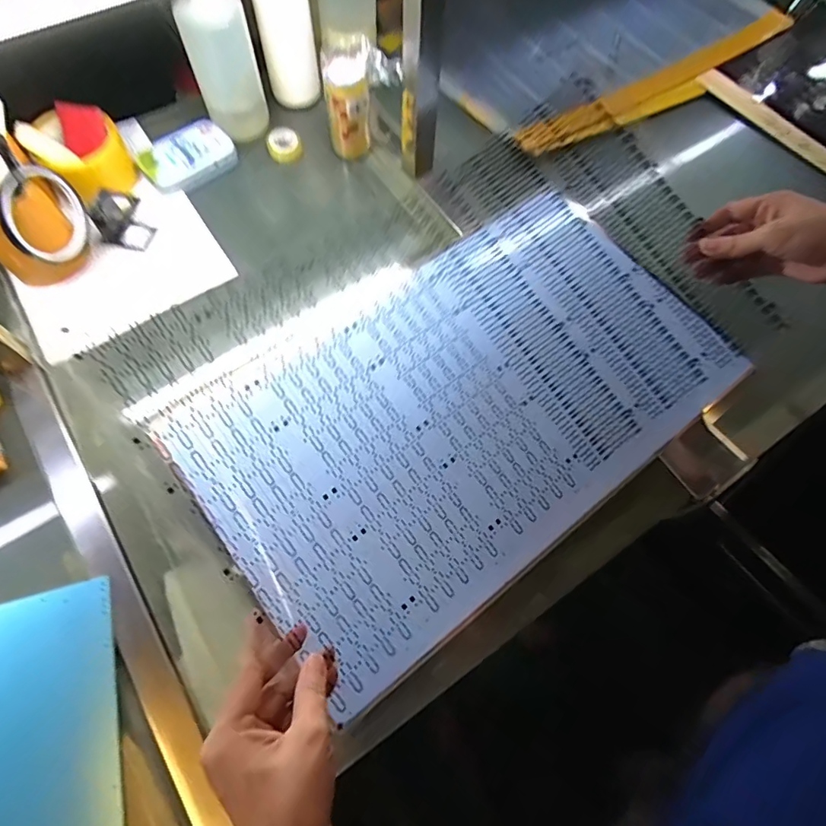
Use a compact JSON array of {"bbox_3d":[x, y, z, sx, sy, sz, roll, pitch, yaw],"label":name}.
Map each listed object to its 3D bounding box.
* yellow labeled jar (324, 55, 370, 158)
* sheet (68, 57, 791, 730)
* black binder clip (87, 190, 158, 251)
[{"bbox_3d":[-0.079,-0.374,0.609,0.052,0.105,0.042,-3,66,-3],"label":"yellow labeled jar"},{"bbox_3d":[0.042,-0.051,0.423,0.525,0.065,0.360,-35,88,-19],"label":"sheet"},{"bbox_3d":[-0.327,-0.217,0.550,0.052,0.056,0.043,11,66,3],"label":"black binder clip"}]

